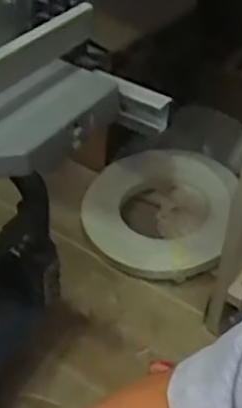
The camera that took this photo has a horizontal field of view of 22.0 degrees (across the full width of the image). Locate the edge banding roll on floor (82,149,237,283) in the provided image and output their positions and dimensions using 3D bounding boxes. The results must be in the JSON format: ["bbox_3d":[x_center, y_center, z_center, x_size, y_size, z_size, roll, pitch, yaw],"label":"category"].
[{"bbox_3d":[0.061,0.004,1.083,0.253,0.035,0.294,9,41,5],"label":"edge banding roll on floor"}]

